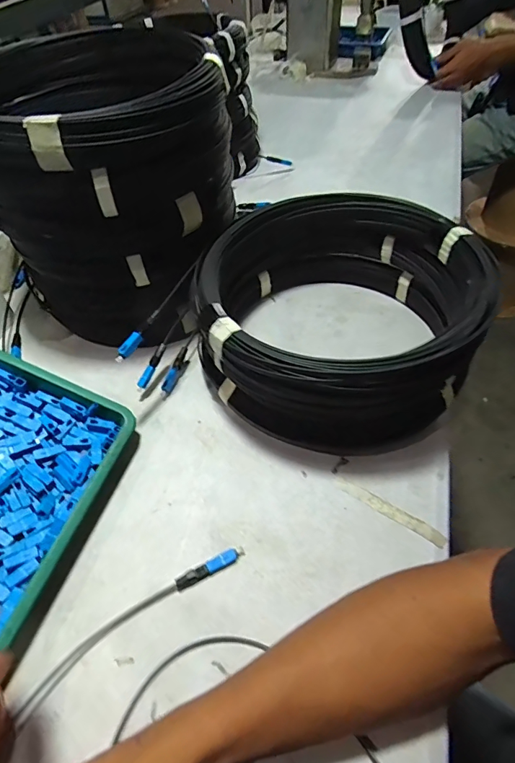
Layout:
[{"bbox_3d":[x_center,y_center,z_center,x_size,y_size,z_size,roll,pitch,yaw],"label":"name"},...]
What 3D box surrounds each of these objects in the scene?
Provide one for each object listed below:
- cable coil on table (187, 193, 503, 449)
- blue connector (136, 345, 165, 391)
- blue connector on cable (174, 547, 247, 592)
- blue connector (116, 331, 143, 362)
[{"bbox_3d":[0.087,-0.072,0.443,0.267,0.137,0.274,-2,50,2],"label":"cable coil on table"},{"bbox_3d":[-0.117,-0.015,0.462,0.011,0.009,0.058,19,73,18],"label":"blue connector"},{"bbox_3d":[-0.039,0.153,0.341,0.059,0.007,0.011,-23,52,-16],"label":"blue connector on cable"},{"bbox_3d":[-0.120,-0.032,0.388,0.012,0.006,0.033,25,71,23],"label":"blue connector"}]

